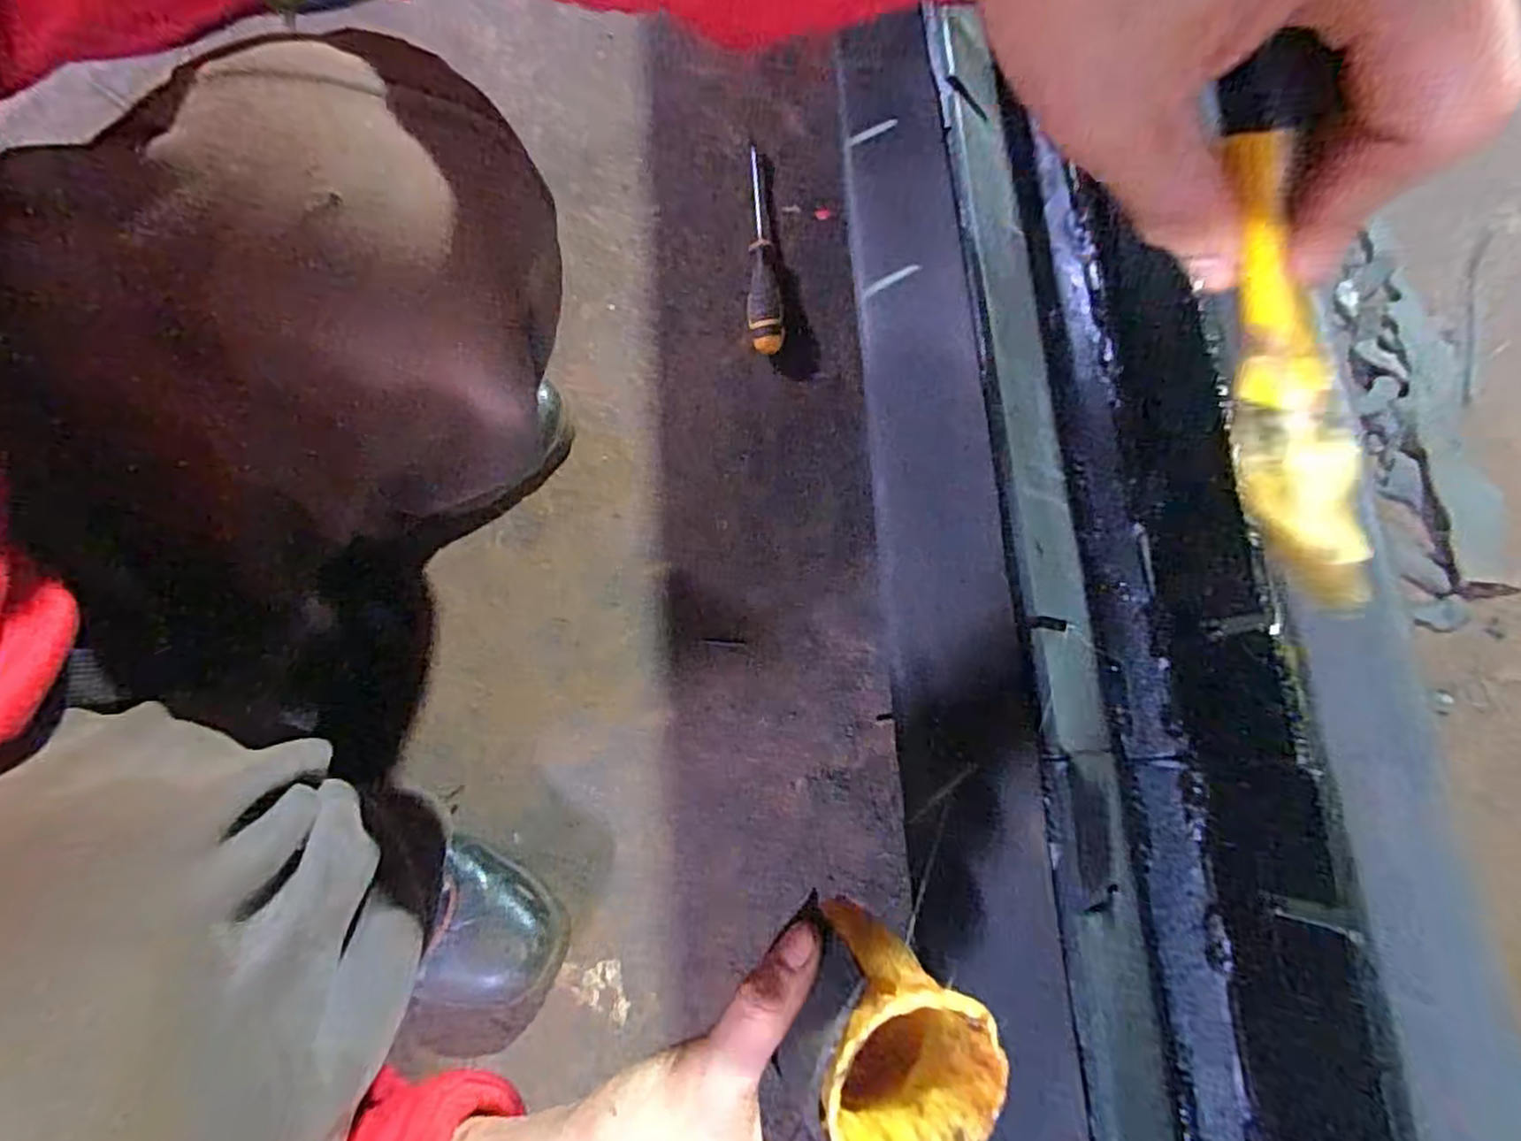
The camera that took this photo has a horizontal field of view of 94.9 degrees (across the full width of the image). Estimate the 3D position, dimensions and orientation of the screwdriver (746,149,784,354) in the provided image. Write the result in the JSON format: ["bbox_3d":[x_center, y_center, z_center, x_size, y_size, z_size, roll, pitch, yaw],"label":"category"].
[{"bbox_3d":[-0.003,-0.314,0.664,0.030,0.035,0.231,-4,77,0],"label":"screwdriver"}]

